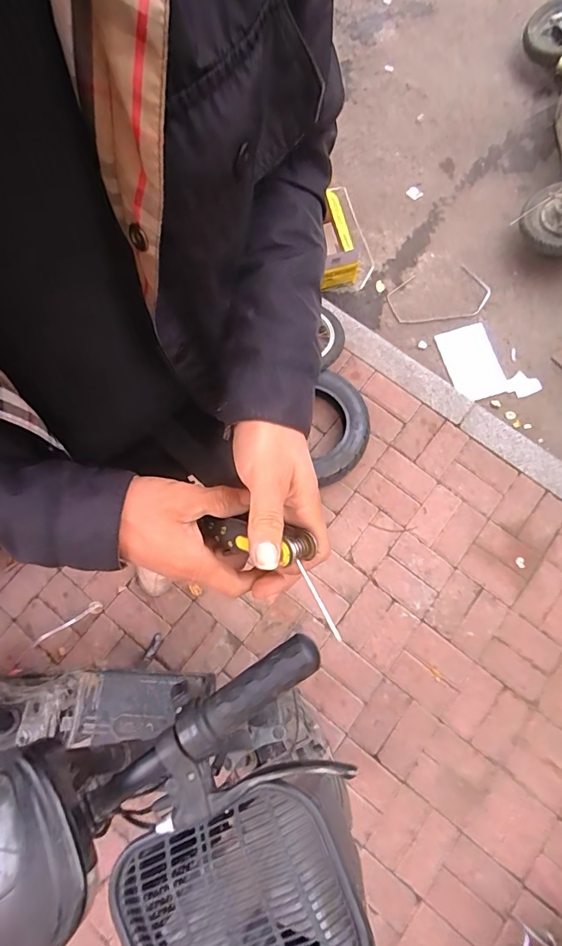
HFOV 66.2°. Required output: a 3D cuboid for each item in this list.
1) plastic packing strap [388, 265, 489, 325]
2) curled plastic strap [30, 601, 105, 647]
[{"bbox_3d":[0.634,-0.710,1.741,0.394,0.026,0.216,-11,80,6],"label":"plastic packing strap"},{"bbox_3d":[-0.668,0.472,1.348,0.225,0.013,0.036,-32,78,-5],"label":"curled plastic strap"}]

